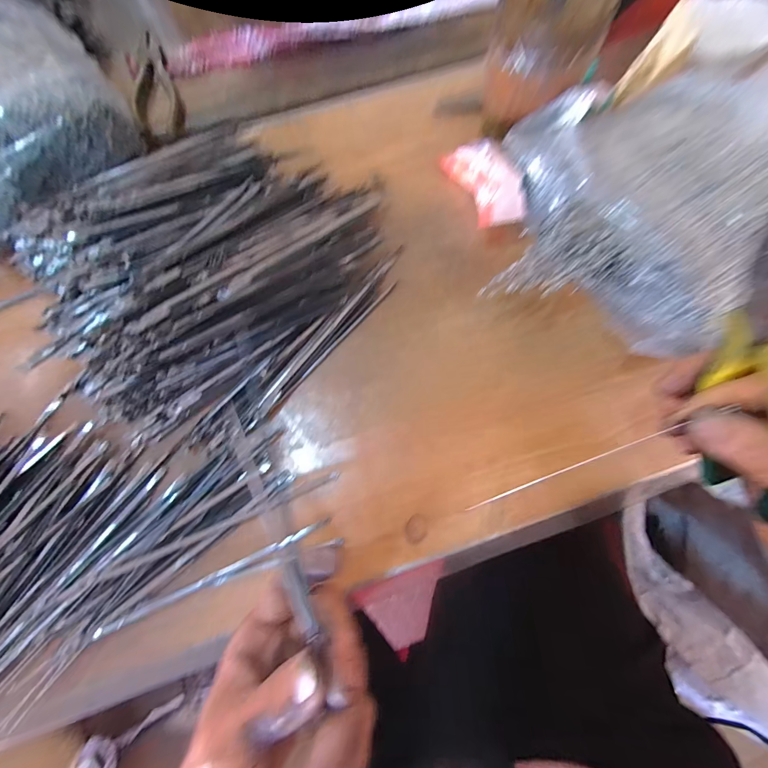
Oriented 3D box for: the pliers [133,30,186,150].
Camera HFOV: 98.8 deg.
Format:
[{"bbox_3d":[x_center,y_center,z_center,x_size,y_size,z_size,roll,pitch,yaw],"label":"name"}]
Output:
[{"bbox_3d":[-0.250,-0.329,0.361,0.044,0.016,0.154,-16,75,-3],"label":"pliers"}]

